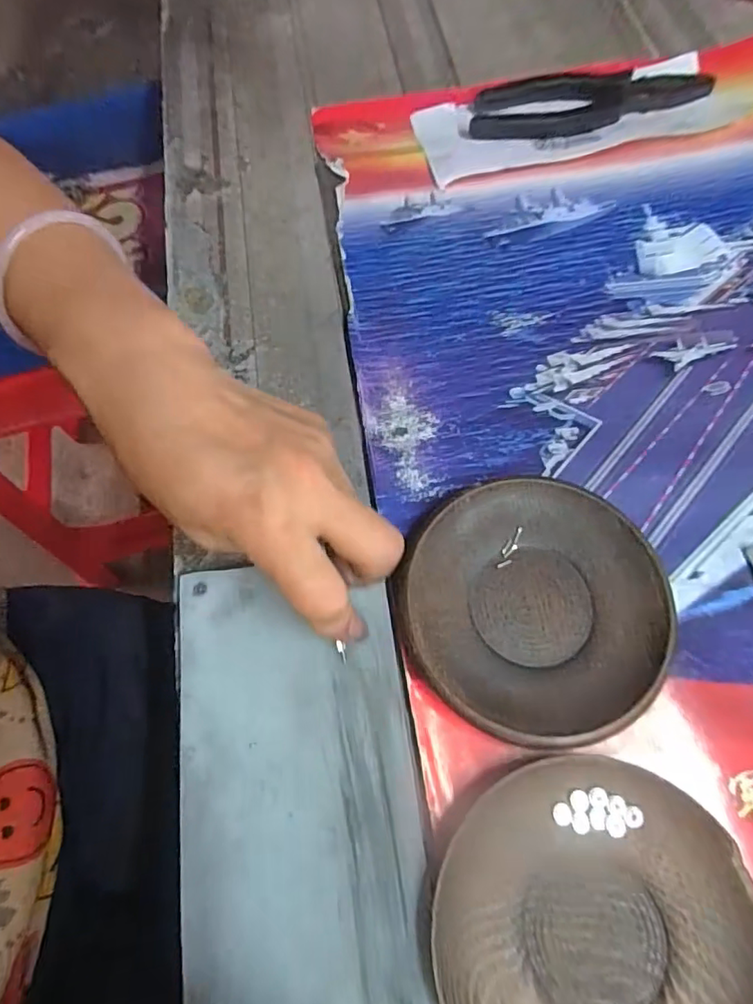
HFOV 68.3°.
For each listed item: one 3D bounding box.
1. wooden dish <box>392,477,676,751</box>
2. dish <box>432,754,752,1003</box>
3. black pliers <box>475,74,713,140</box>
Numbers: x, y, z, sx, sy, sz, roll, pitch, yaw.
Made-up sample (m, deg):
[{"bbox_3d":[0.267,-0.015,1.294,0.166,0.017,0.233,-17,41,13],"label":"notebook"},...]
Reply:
[{"bbox_3d":[0.067,0.045,0.244,0.113,0.018,0.110,-1,67,2],"label":"wooden dish"},{"bbox_3d":[0.078,0.156,0.198,0.112,0.016,0.111,-1,67,2],"label":"dish"},{"bbox_3d":[0.145,-0.272,0.377,0.162,0.012,0.046,-12,67,-3],"label":"black pliers"}]

